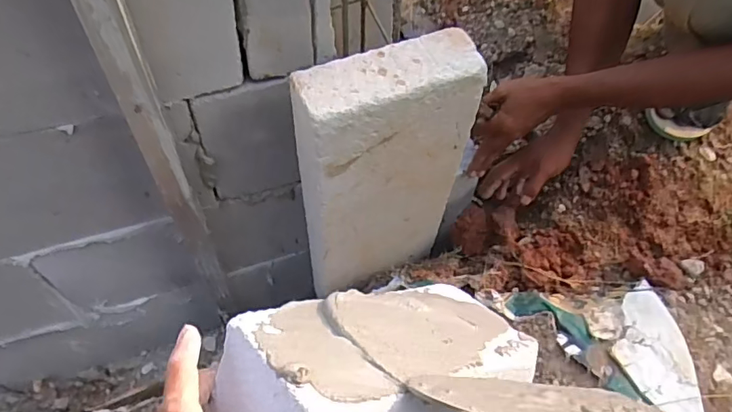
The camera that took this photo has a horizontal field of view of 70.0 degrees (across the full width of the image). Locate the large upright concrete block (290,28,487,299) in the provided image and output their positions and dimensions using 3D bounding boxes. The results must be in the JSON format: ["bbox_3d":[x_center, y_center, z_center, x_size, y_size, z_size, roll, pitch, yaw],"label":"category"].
[{"bbox_3d":[0.015,-0.033,0.705,0.206,0.403,0.086,-23,61,-18],"label":"large upright concrete block"}]

